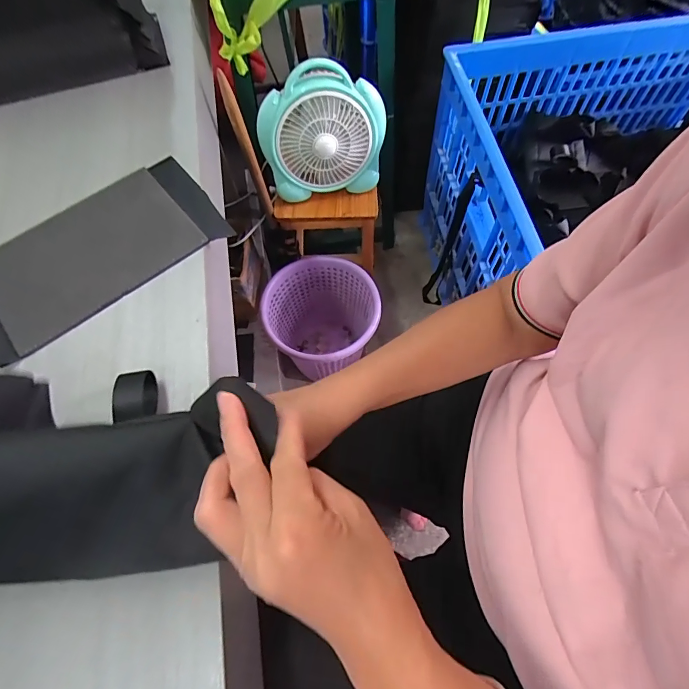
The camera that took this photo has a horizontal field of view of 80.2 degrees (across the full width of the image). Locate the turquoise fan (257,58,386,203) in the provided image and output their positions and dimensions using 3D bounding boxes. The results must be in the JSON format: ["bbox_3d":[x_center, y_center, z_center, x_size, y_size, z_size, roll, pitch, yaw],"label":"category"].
[{"bbox_3d":[-0.042,-0.402,0.800,0.240,0.213,0.088,-5,64,-1],"label":"turquoise fan"}]

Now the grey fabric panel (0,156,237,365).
[{"bbox_3d":[-0.285,-0.104,0.458,0.286,0.014,0.146,-38,69,-15],"label":"grey fabric panel"}]

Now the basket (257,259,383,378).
[{"bbox_3d":[-0.051,-0.033,1.089,0.266,0.298,0.268,0,64,1],"label":"basket"}]

